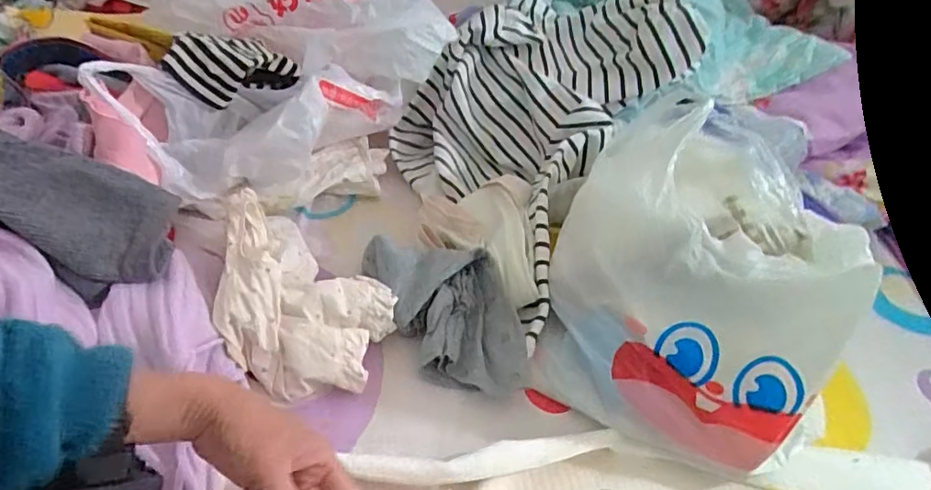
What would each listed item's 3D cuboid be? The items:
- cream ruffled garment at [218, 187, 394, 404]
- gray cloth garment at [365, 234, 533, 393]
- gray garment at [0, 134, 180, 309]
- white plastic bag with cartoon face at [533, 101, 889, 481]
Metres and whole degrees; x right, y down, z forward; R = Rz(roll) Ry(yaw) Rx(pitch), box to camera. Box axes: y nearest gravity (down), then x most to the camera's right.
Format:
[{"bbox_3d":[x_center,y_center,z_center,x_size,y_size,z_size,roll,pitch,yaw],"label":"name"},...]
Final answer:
[{"bbox_3d":[-0.164,0.033,0.600,0.175,0.078,0.250,-4,45,-12],"label":"cream ruffled garment"},{"bbox_3d":[-0.019,0.066,0.605,0.112,0.073,0.217,-17,49,-23],"label":"gray cloth garment"},{"bbox_3d":[-0.404,-0.039,0.505,0.269,0.078,0.103,17,42,-15],"label":"gray garment"},{"bbox_3d":[0.202,0.030,0.564,0.219,0.233,0.270,15,44,7],"label":"white plastic bag with cartoon face"}]

